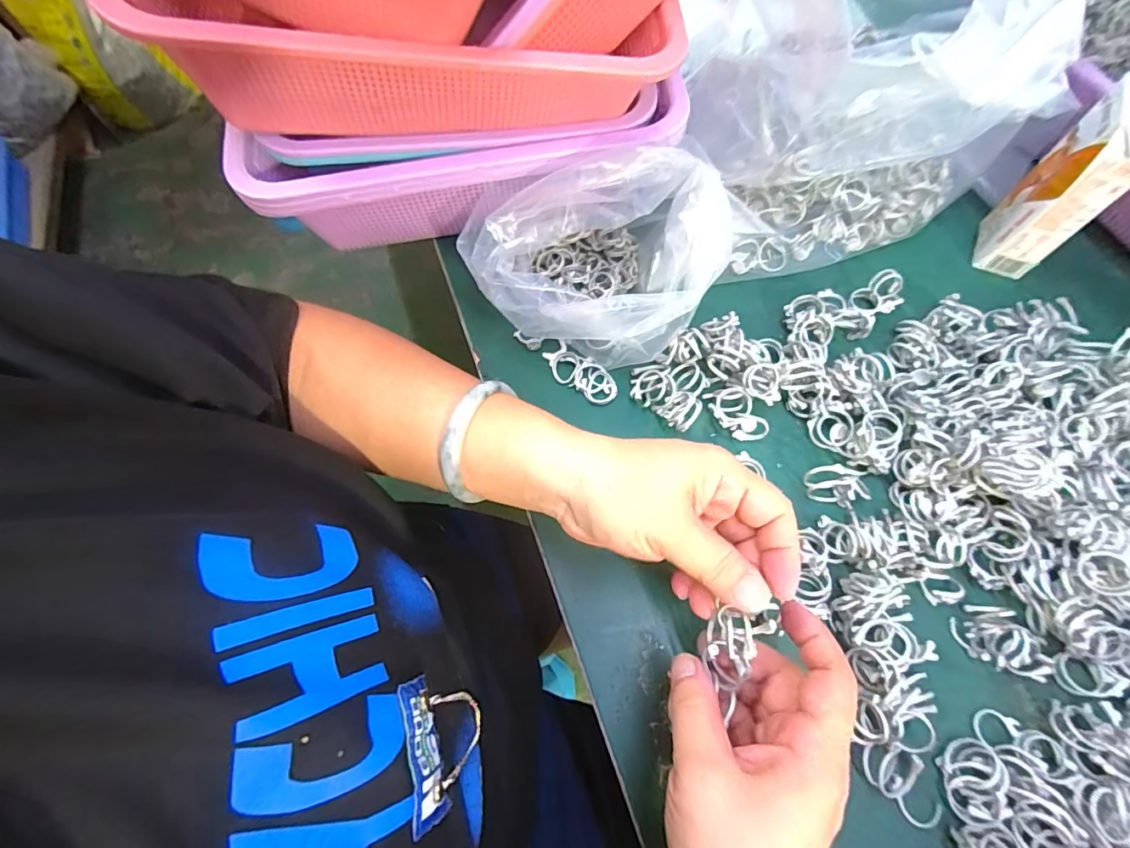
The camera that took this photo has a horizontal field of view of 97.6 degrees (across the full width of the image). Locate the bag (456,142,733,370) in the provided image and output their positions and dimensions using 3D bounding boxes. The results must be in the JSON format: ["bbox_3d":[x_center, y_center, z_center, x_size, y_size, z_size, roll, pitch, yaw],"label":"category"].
[{"bbox_3d":[0.024,-0.103,0.323,0.154,0.092,0.118,-25,70,-7],"label":"bag"}]

